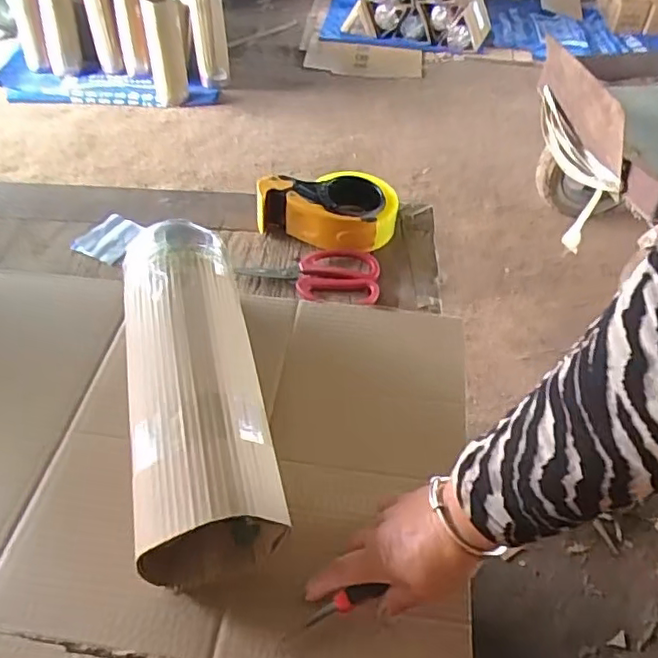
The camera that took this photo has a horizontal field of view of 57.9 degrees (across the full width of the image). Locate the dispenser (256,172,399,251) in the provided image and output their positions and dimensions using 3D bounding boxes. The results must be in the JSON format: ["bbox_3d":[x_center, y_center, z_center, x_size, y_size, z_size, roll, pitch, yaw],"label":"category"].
[{"bbox_3d":[0.003,-0.163,0.786,0.169,0.072,0.103,16,46,14],"label":"dispenser"}]

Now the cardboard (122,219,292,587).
[{"bbox_3d":[-0.124,0.051,0.549,0.111,0.126,0.331,-9,46,-11],"label":"cardboard"}]

